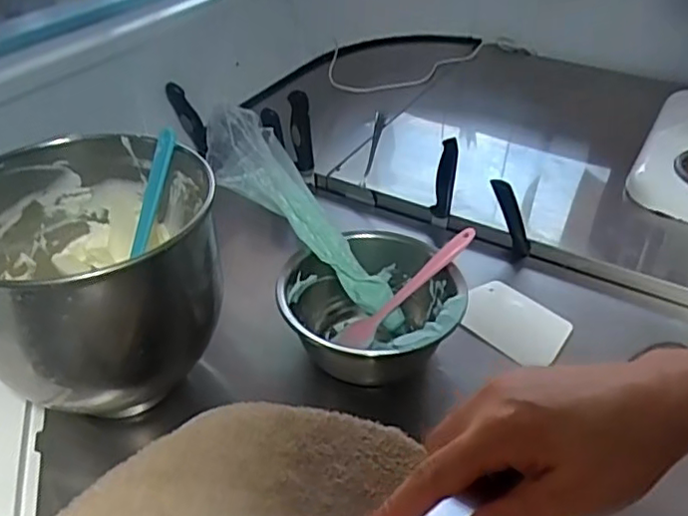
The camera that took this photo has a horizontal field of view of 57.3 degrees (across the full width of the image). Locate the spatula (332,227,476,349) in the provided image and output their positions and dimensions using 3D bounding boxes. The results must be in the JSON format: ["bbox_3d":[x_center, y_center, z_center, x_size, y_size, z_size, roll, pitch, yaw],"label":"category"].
[{"bbox_3d":[0.064,0.034,0.657,0.183,0.024,0.031,-43,42,9],"label":"spatula"}]

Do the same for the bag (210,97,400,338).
[{"bbox_3d":[-0.036,-0.043,0.680,0.293,0.071,0.068,48,52,5],"label":"bag"}]

